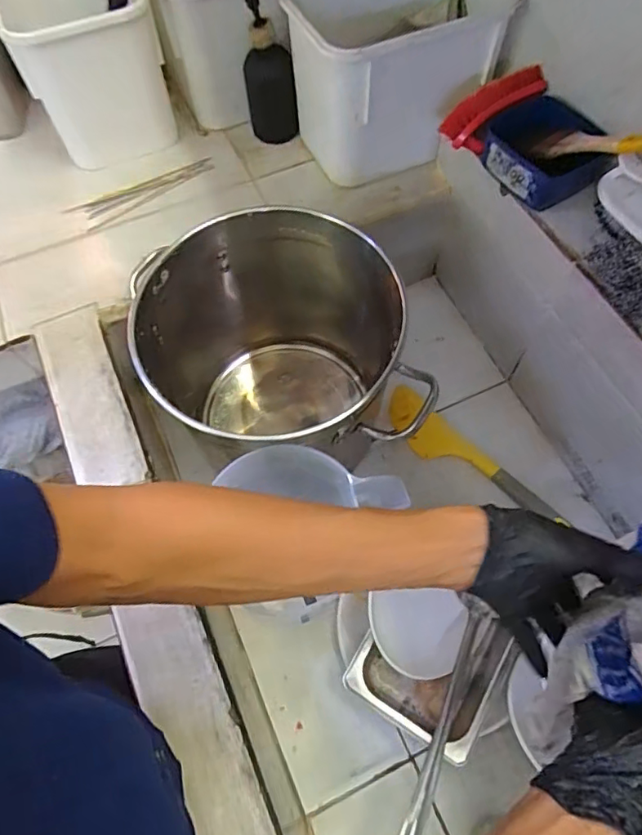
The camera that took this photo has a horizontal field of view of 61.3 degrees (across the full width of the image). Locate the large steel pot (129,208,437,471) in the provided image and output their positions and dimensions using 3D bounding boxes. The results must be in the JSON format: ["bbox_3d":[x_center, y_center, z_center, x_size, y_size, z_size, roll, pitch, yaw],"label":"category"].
[{"bbox_3d":[-0.057,-0.076,0.752,0.347,0.311,0.360,-1,64,2],"label":"large steel pot"}]

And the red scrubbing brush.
[{"bbox_3d":[0.228,-0.402,0.705,0.143,0.049,0.055,-35,67,-13],"label":"red scrubbing brush"}]

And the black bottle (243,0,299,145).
[{"bbox_3d":[-0.076,-0.504,0.786,0.062,0.179,0.053,-20,65,-8],"label":"black bottle"}]

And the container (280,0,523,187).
[{"bbox_3d":[0.111,-0.495,0.771,0.270,0.202,0.213,-22,65,-9],"label":"container"}]

